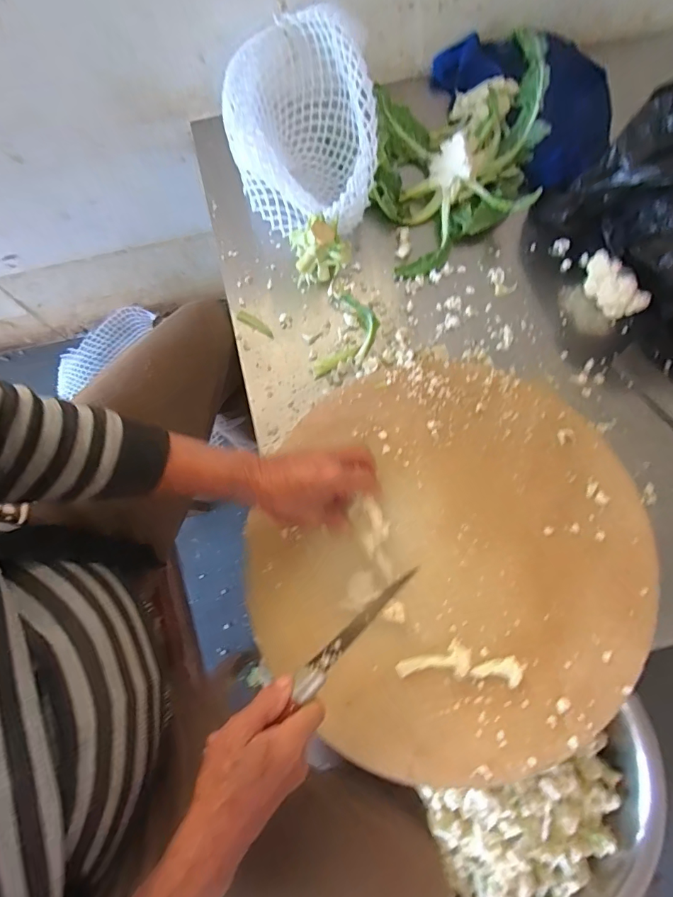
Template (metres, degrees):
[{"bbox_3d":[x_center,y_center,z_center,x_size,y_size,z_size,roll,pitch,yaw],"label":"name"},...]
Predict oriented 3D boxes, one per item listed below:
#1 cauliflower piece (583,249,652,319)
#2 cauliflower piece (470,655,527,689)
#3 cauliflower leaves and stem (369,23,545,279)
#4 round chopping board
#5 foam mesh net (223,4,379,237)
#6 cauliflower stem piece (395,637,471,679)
[{"bbox_3d":[0.330,-0.193,0.517,0.031,0.048,0.083,-37,81,-8],"label":"cauliflower piece"},{"bbox_3d":[0.161,0.216,0.422,0.049,0.013,0.028,17,78,2],"label":"cauliflower piece"},{"bbox_3d":[0.148,-0.343,0.526,0.206,0.099,0.241,3,78,0],"label":"cauliflower leaves and stem"},{"bbox_3d":[0.119,0.107,0.446,0.396,0.017,0.395,0,78,-1],"label":"round chopping board"},{"bbox_3d":[-0.039,-0.377,0.518,0.168,0.119,0.198,2,78,-1],"label":"foam mesh net"},{"bbox_3d":[0.098,0.215,0.424,0.073,0.011,0.031,-20,79,-5],"label":"cauliflower stem piece"}]

